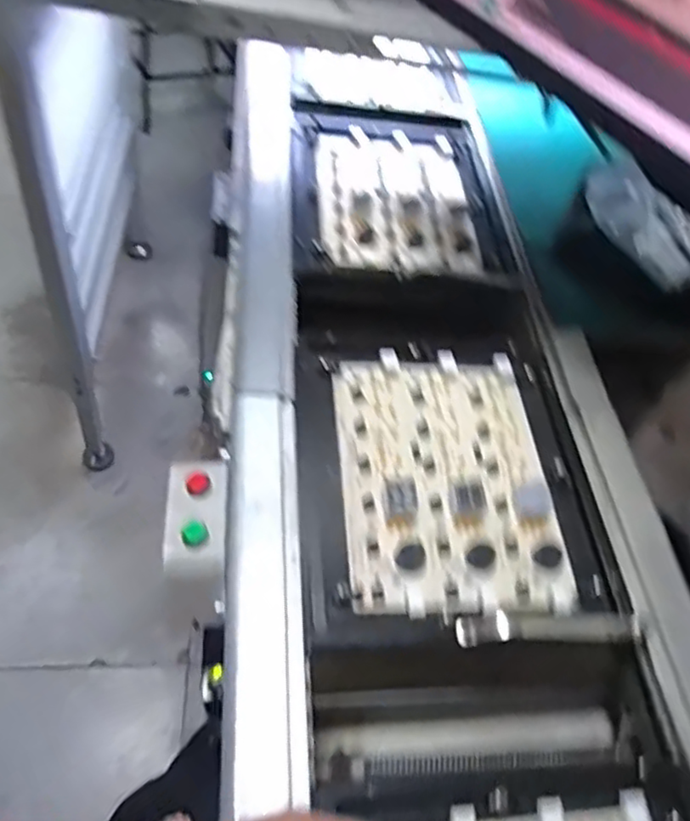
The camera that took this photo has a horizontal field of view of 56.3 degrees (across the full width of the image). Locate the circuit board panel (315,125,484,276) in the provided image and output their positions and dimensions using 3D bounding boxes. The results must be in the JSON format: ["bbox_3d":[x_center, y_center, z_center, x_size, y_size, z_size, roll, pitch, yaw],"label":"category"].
[{"bbox_3d":[0.055,-0.239,0.722,0.170,0.021,0.240,0,52,-6],"label":"circuit board panel"}]

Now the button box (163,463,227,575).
[{"bbox_3d":[-0.104,0.072,0.451,0.040,0.026,0.078,-1,52,-7],"label":"button box"}]

